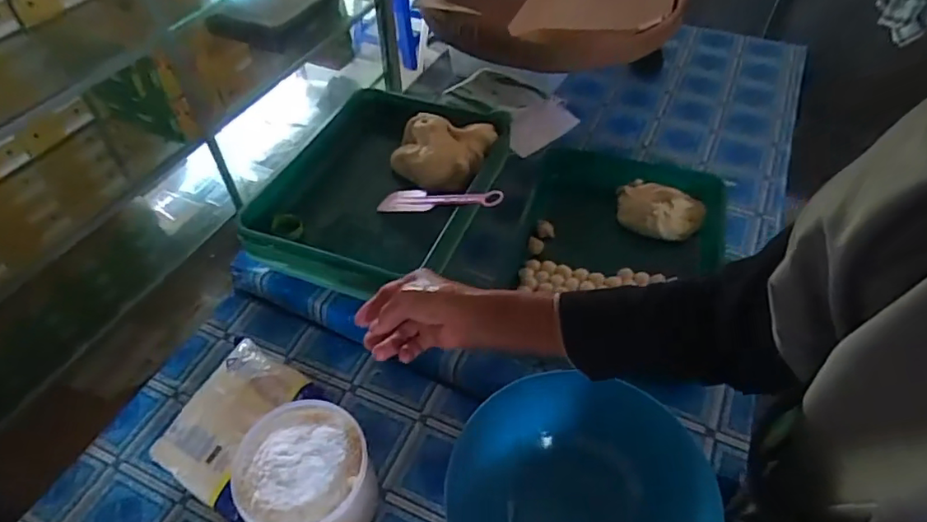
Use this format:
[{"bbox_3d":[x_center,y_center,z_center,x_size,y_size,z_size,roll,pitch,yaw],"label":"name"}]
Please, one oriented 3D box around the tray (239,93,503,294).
[{"bbox_3d":[-0.102,-0.122,0.785,0.299,0.075,0.372,14,51,13],"label":"tray"}]

